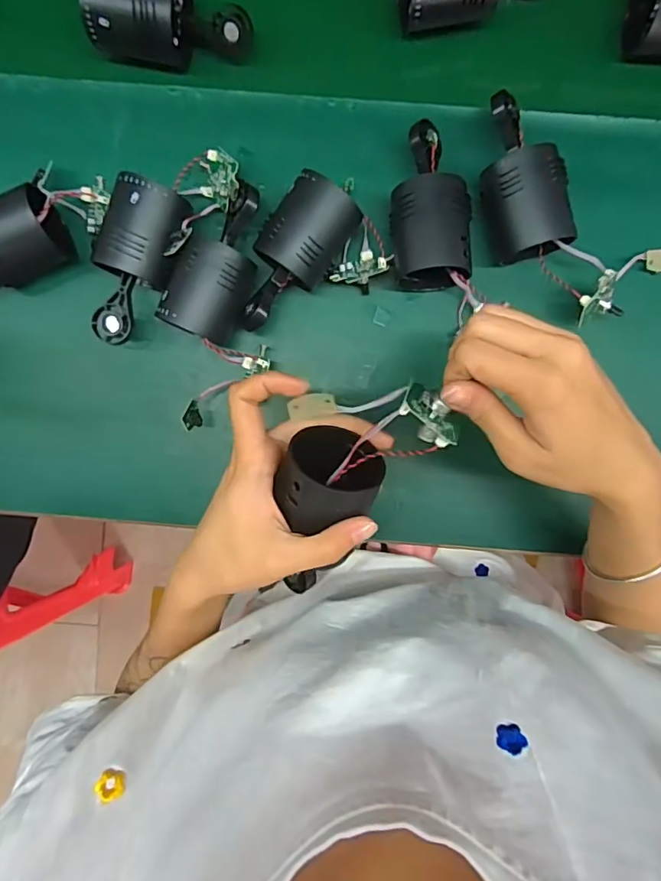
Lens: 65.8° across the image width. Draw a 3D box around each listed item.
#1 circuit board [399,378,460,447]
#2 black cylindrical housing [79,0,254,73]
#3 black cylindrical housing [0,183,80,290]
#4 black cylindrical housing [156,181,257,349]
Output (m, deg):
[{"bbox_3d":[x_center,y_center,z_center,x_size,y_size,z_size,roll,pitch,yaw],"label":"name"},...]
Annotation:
[{"bbox_3d":[0.050,-0.011,0.270,0.022,0.015,0.038,-37,92,-37],"label":"circuit board"},{"bbox_3d":[-0.121,-0.309,0.382,0.115,0.050,0.052,0,93,-15],"label":"black cylindrical housing"},{"bbox_3d":[-0.255,-0.142,0.383,0.114,0.062,0.054,-16,93,2],"label":"black cylindrical housing"},{"bbox_3d":[-0.081,-0.131,0.379,0.051,0.057,0.112,19,93,0],"label":"black cylindrical housing"}]

